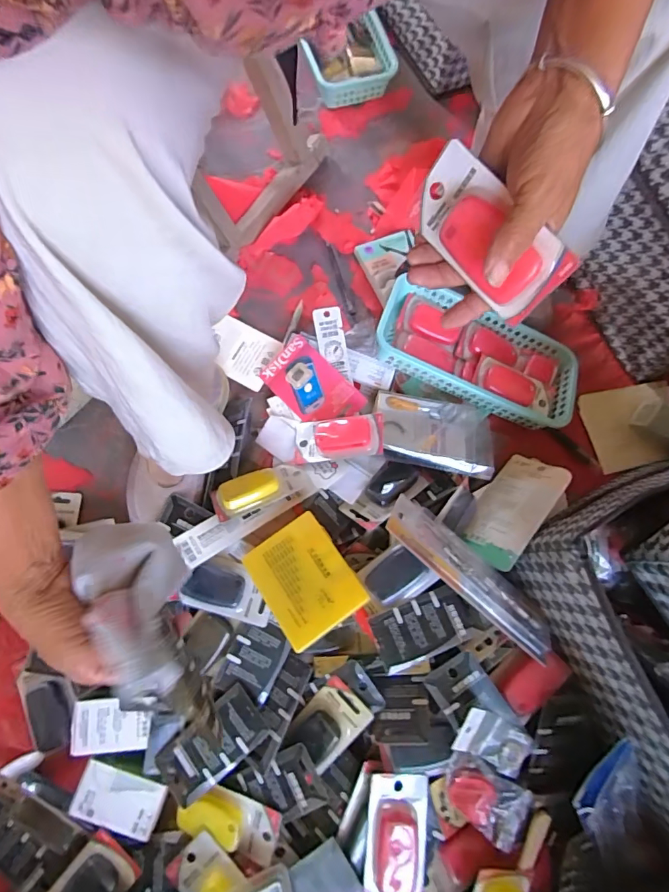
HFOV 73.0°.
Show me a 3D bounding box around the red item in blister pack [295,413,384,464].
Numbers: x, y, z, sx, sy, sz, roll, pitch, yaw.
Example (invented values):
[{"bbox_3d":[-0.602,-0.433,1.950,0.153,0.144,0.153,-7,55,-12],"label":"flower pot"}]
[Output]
[{"bbox_3d":[0.004,-0.010,0.544,0.108,0.020,0.054,-6,74,21],"label":"red item in blister pack"}]

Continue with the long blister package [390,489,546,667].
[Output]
[{"bbox_3d":[0.143,0.133,0.476,0.204,0.011,0.070,40,36,2],"label":"long blister package"}]

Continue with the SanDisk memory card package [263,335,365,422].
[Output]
[{"bbox_3d":[-0.031,-0.074,0.575,0.078,0.009,0.123,-44,78,4],"label":"SanDisk memory card package"}]

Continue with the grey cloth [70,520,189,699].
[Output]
[{"bbox_3d":[-0.149,0.114,0.338,0.070,0.030,0.141,-24,51,-8],"label":"grey cloth"}]

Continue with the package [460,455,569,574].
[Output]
[{"bbox_3d":[0.215,0.072,0.544,0.080,0.010,0.159,19,54,45],"label":"package"}]

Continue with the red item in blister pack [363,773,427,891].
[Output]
[{"bbox_3d":[0.061,0.380,0.437,0.057,0.016,0.110,5,75,-1],"label":"red item in blister pack"}]

